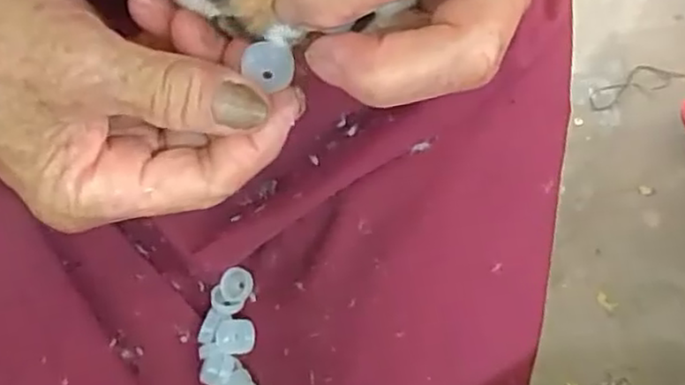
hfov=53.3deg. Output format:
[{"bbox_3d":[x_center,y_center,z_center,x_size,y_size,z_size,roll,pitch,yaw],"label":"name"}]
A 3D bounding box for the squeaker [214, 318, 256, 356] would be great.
[{"bbox_3d":[-0.051,0.069,0.329,0.018,0.009,0.016,-2,69,0],"label":"squeaker"}]

